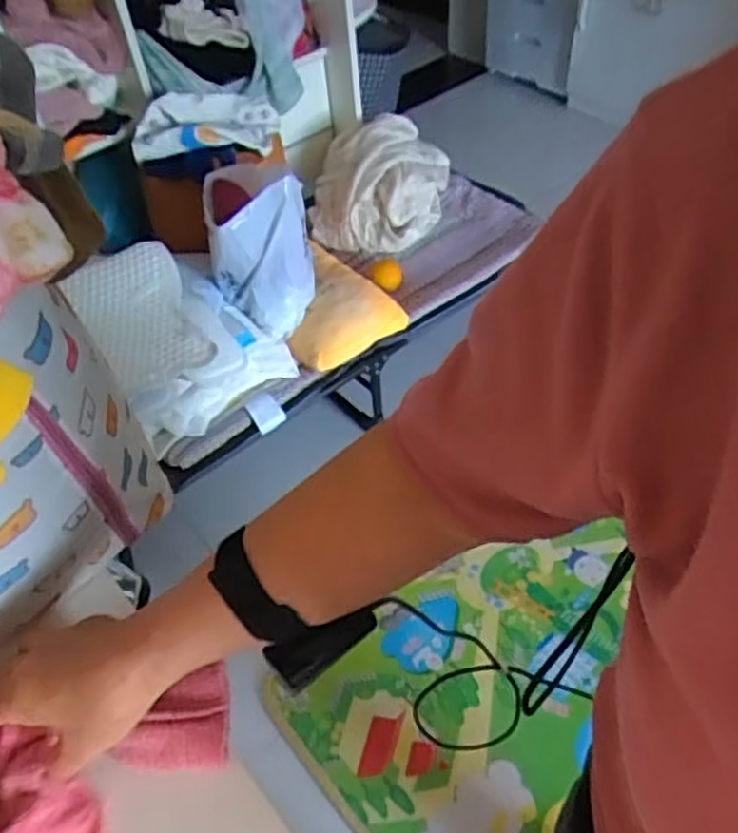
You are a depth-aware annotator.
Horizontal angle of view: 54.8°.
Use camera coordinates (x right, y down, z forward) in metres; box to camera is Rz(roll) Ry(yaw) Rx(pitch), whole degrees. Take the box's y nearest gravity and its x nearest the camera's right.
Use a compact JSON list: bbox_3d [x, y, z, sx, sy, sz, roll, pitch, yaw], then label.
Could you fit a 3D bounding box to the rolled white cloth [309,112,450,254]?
[{"bbox_3d":[0.028,-0.620,1.862,0.333,0.163,0.410,7,50,11],"label":"rolled white cloth"}]

